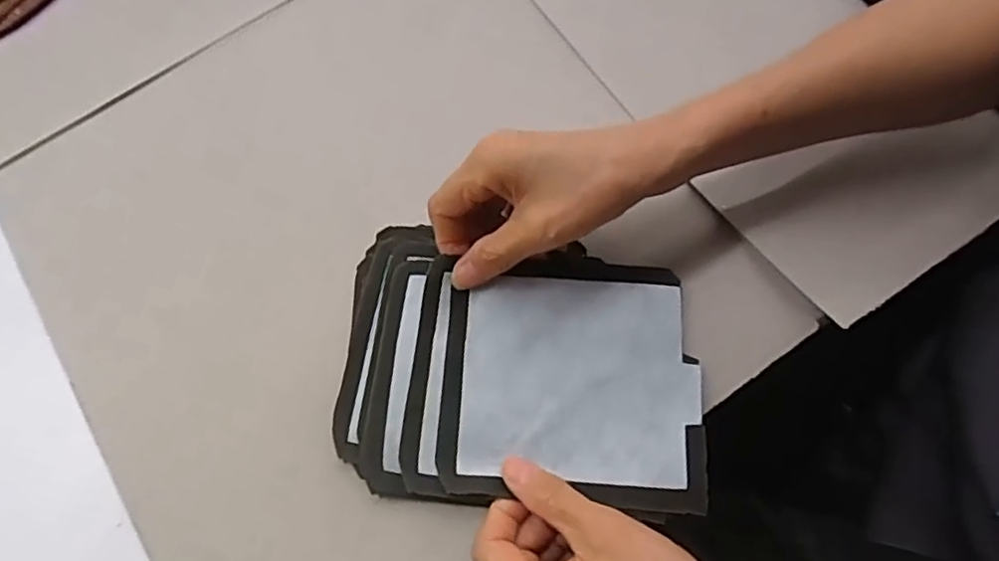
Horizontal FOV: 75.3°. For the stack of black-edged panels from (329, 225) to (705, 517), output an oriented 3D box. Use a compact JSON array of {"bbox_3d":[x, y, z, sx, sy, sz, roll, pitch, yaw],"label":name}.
[{"bbox_3d":[0.010,0.046,0.350,0.189,0.017,0.140,4,71,3],"label":"stack of black-edged panels"}]

